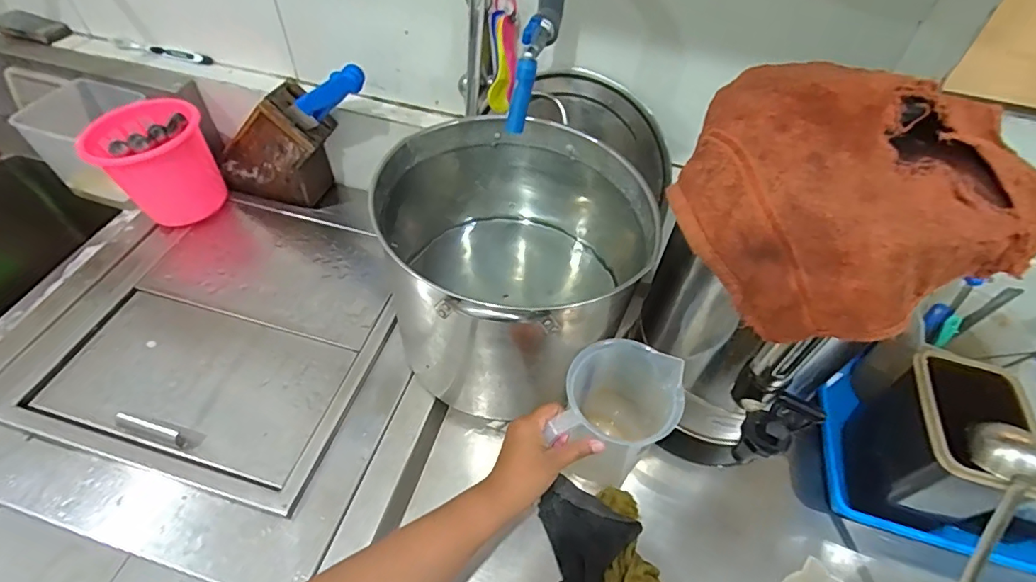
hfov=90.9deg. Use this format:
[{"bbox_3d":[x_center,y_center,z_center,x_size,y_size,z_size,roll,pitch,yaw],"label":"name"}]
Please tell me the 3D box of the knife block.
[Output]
[{"bbox_3d":[-0.386,-0.240,0.814,0.186,0.181,0.076,12,53,8],"label":"knife block"}]

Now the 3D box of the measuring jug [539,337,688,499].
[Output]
[{"bbox_3d":[0.104,0.150,0.580,0.120,0.179,0.113,12,53,8],"label":"measuring jug"}]

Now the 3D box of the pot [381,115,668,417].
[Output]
[{"bbox_3d":[-0.009,-0.031,0.645,0.290,0.237,0.292,1,52,-1],"label":"pot"}]

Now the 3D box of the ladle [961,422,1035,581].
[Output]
[{"bbox_3d":[0.443,0.272,0.501,0.061,0.282,0.054,14,9,9],"label":"ladle"}]

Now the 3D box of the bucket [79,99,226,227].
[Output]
[{"bbox_3d":[-0.556,-0.199,0.797,0.147,0.178,0.143,1,52,-1],"label":"bucket"}]

